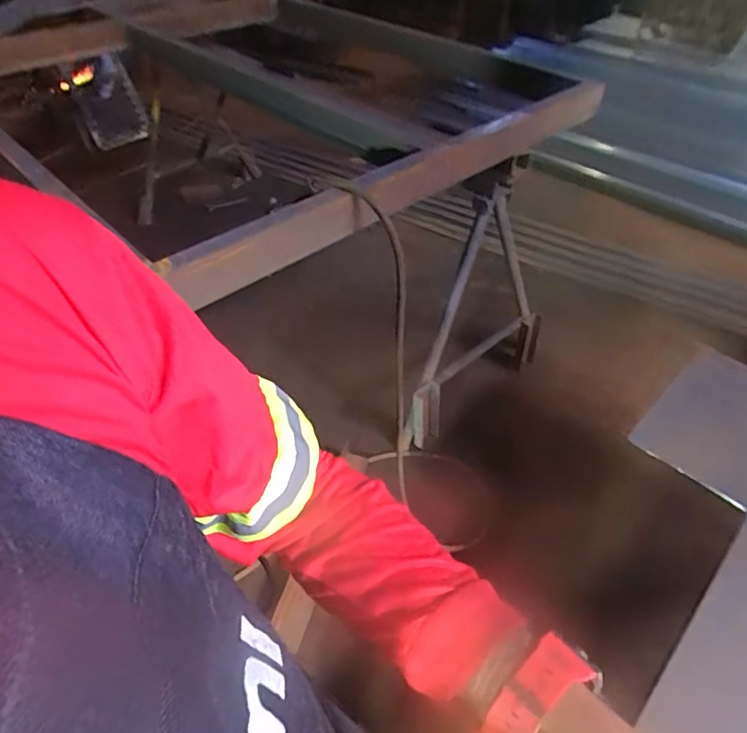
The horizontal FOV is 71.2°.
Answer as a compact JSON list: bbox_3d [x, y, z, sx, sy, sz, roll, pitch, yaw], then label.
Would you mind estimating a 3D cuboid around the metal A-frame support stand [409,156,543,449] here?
[{"bbox_3d":[0.342,-0.204,1.594,0.147,0.914,0.711,35,56,30],"label":"metal A-frame support stand"}]

